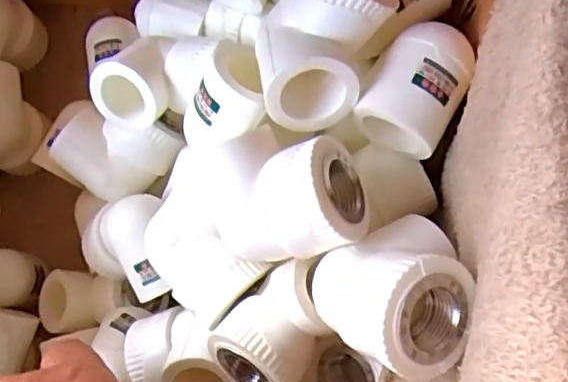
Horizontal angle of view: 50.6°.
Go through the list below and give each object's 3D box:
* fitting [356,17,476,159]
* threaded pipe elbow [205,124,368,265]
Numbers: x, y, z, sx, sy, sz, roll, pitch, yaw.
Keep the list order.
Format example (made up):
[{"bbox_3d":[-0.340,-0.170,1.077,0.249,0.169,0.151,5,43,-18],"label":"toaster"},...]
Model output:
[{"bbox_3d":[0.051,-0.039,0.238,0.034,0.041,0.049,25,74,7],"label":"fitting"},{"bbox_3d":[0.001,0.000,0.227,0.056,0.031,0.050,-14,95,32],"label":"threaded pipe elbow"}]

